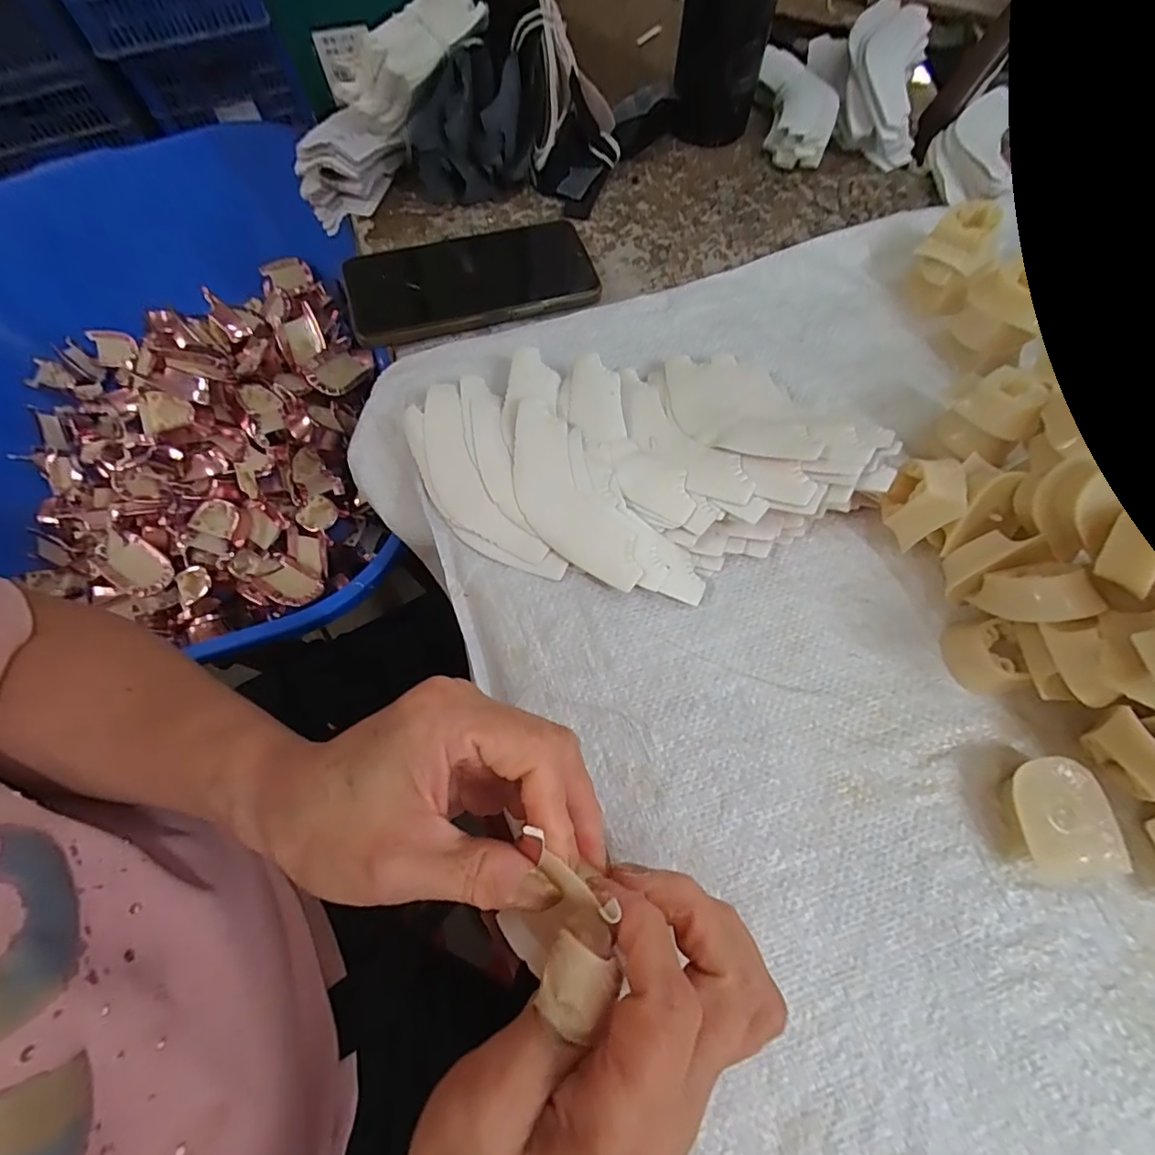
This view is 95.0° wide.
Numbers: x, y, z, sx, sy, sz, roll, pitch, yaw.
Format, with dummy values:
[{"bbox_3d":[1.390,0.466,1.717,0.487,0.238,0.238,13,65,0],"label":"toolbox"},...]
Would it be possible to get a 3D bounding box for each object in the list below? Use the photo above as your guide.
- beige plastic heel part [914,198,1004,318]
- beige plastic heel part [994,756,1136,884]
[{"bbox_3d":[0.243,-0.206,0.342,0.041,0.050,0.039,35,72,15],"label":"beige plastic heel part"},{"bbox_3d":[0.206,0.104,0.229,0.039,0.018,0.046,-6,67,-2],"label":"beige plastic heel part"}]

